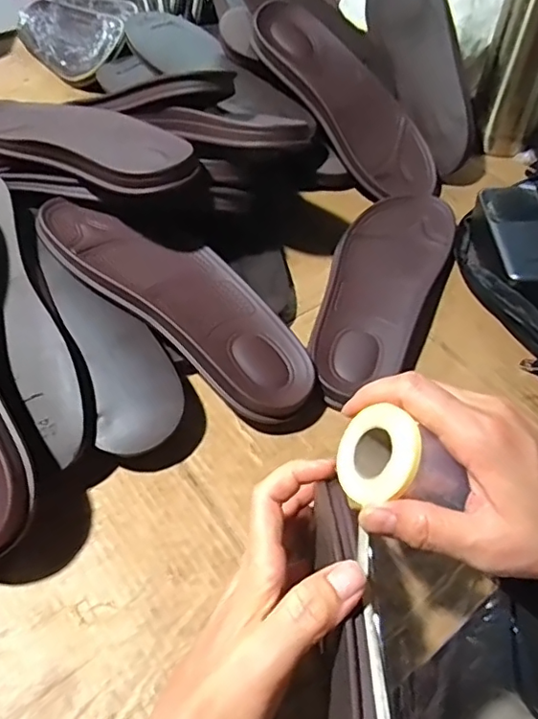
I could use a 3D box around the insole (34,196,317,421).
[{"bbox_3d":[-0.071,-0.054,0.434,0.257,0.019,0.087,38,55,14],"label":"insole"}]

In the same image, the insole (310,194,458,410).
[{"bbox_3d":[0.100,-0.068,0.487,0.094,0.019,0.257,19,54,13],"label":"insole"}]

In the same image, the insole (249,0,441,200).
[{"bbox_3d":[0.084,-0.275,0.591,0.251,0.035,0.095,48,61,-4],"label":"insole"}]

